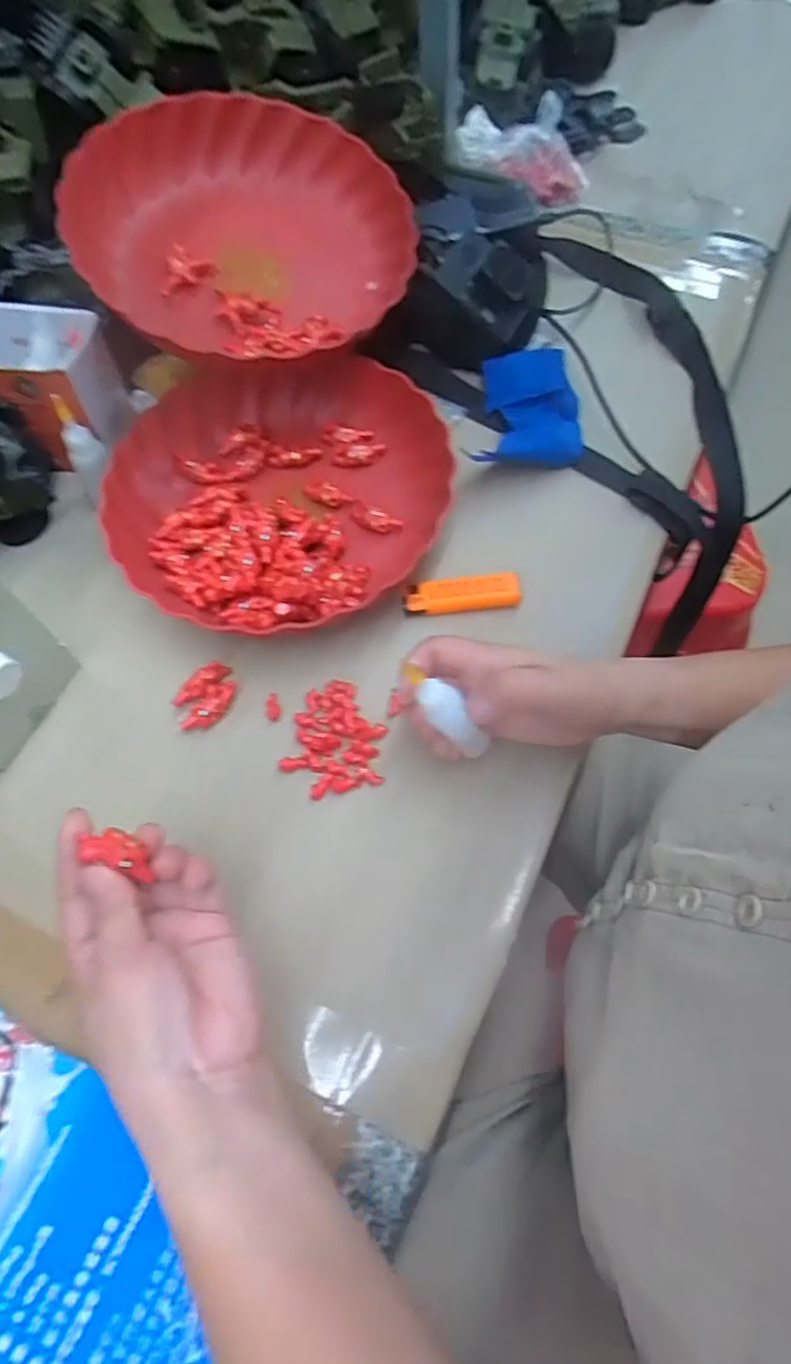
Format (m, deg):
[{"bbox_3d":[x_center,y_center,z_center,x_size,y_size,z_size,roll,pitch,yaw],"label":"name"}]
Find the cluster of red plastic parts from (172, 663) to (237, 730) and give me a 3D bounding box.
[{"bbox_3d":[-0.122,0.009,0.429,0.030,0.011,0.048,30,69,17],"label":"cluster of red plastic parts"}]

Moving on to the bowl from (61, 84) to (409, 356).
[{"bbox_3d":[-0.111,-0.336,0.498,0.239,0.068,0.239,2,80,-10],"label":"bowl"}]

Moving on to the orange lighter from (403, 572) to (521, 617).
[{"bbox_3d":[0.045,-0.060,0.453,0.078,0.013,0.023,-6,63,0],"label":"orange lighter"}]

